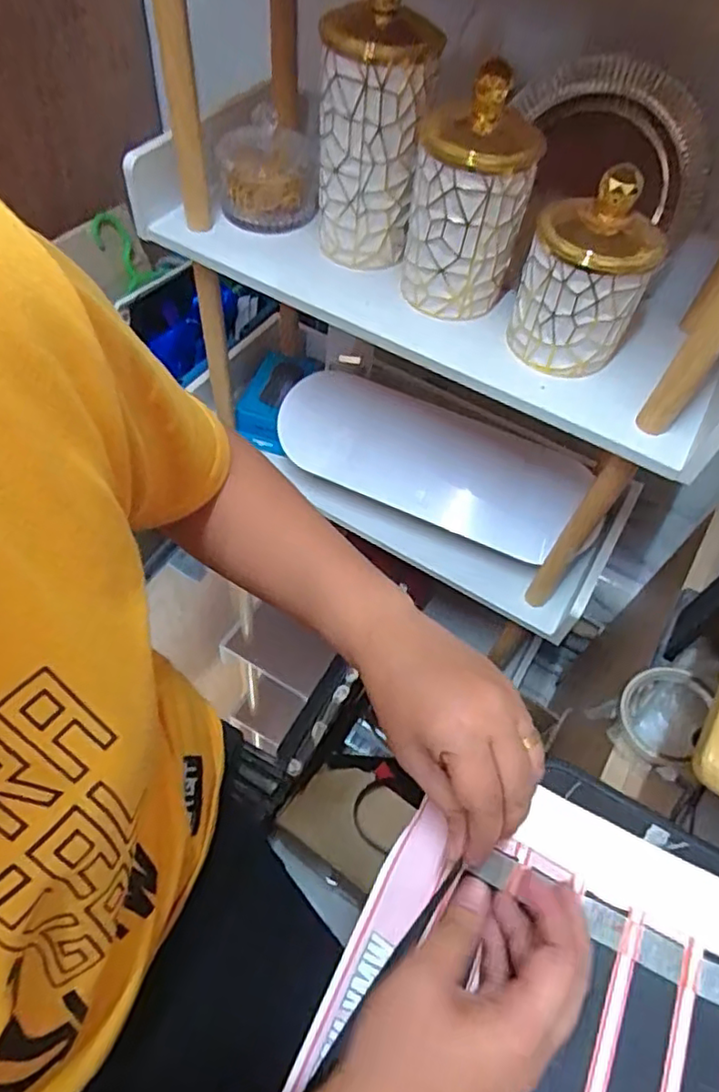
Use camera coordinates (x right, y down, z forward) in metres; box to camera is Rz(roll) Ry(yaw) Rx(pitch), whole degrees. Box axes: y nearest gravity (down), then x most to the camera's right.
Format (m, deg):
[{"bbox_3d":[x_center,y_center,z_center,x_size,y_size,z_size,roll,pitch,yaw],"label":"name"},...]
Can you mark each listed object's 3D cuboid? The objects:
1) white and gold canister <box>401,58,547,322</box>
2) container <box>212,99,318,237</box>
[{"bbox_3d":[0.097,-0.305,0.565,0.101,0.169,0.093,14,55,4],"label":"white and gold canister"},{"bbox_3d":[-0.099,-0.398,0.670,0.105,0.086,0.095,-4,56,-9],"label":"container"}]

